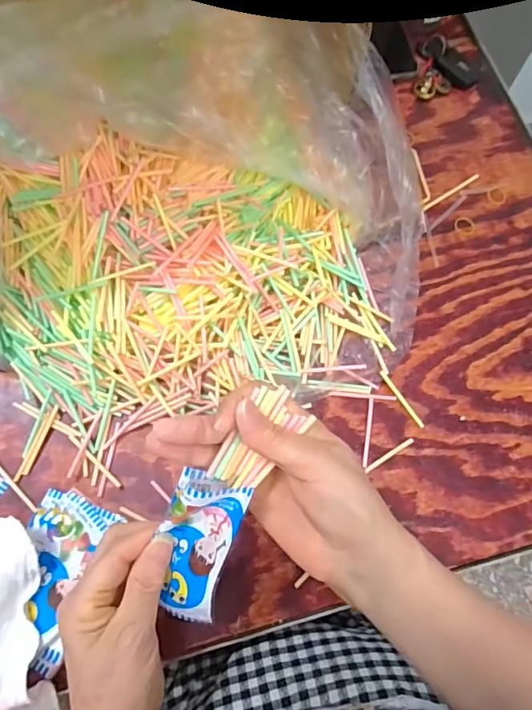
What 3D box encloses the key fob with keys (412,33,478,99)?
[{"bbox_3d":[0.219,-0.344,0.563,0.068,0.019,0.089,14,70,2],"label":"key fob with keys"}]

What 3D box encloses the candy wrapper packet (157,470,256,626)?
[{"bbox_3d":[-0.040,0.118,0.284,0.044,0.022,0.087,12,91,2],"label":"candy wrapper packet"}]

